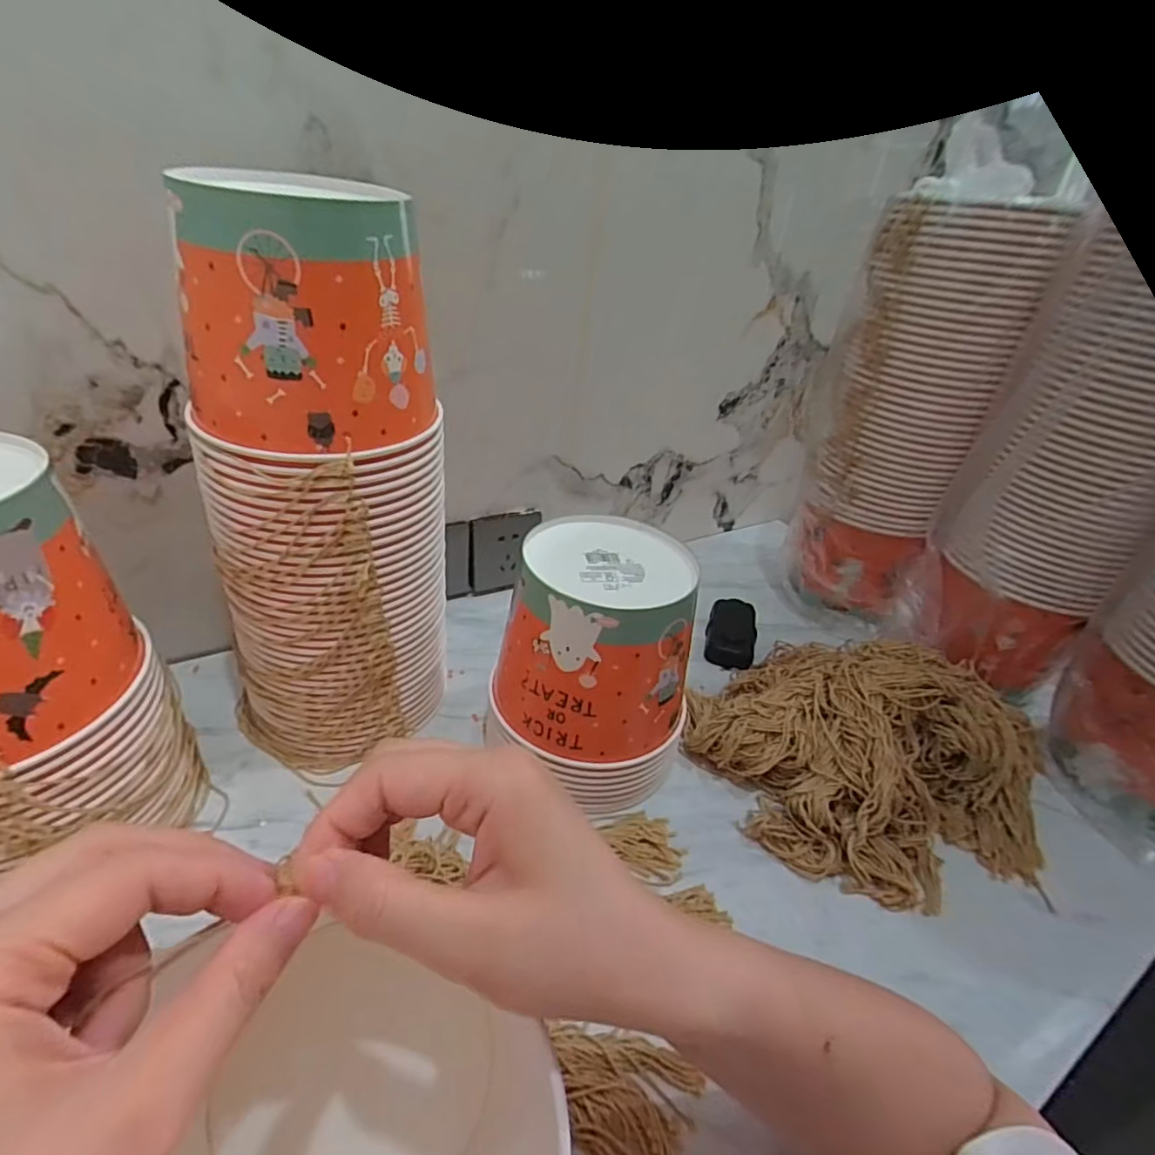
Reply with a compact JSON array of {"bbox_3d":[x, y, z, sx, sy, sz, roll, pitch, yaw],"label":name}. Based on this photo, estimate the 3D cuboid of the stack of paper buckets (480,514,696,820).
[{"bbox_3d":[0.019,0.067,0.498,0.142,0.177,0.140,21,36,19],"label":"stack of paper buckets"}]

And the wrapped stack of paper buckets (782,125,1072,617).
[{"bbox_3d":[0.338,-0.182,0.657,0.156,0.452,0.139,20,35,18],"label":"wrapped stack of paper buckets"}]

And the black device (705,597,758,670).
[{"bbox_3d":[0.171,0.060,0.696,0.052,0.031,0.103,16,34,11],"label":"black device"}]

